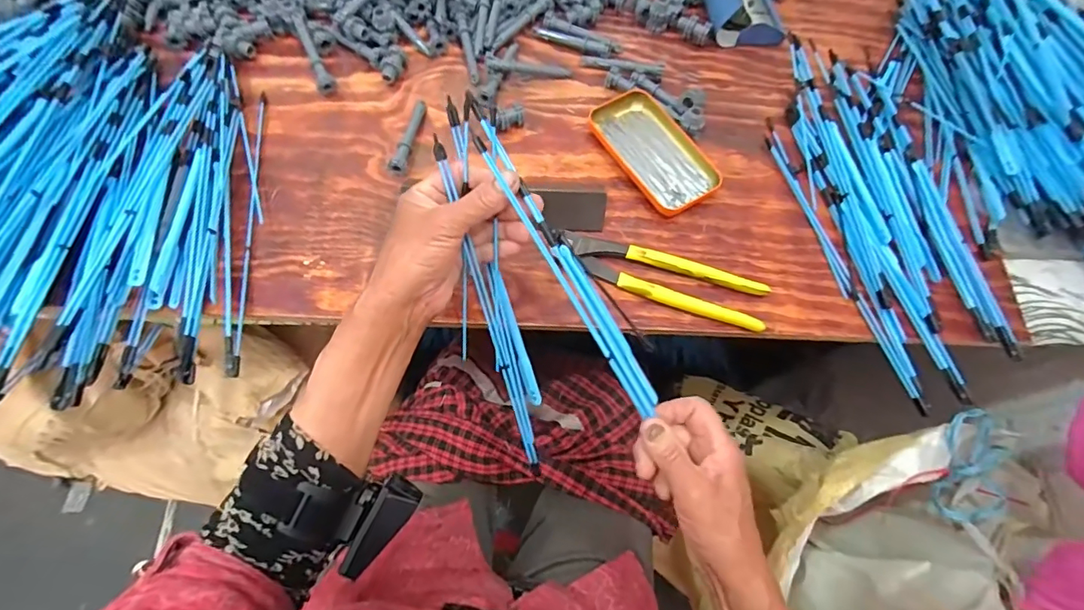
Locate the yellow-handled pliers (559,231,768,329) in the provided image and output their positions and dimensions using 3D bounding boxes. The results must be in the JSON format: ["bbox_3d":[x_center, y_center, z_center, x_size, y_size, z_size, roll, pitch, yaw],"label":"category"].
[{"bbox_3d":[0.110,-0.024,0.445,0.187,0.015,0.045,16,67,4],"label":"yellow-handled pliers"}]

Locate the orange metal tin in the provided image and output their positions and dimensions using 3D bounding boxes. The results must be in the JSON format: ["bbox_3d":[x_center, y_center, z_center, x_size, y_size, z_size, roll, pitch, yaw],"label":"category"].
[{"bbox_3d":[0.116,-0.159,0.496,0.083,0.019,0.140,-33,72,-16],"label":"orange metal tin"}]

